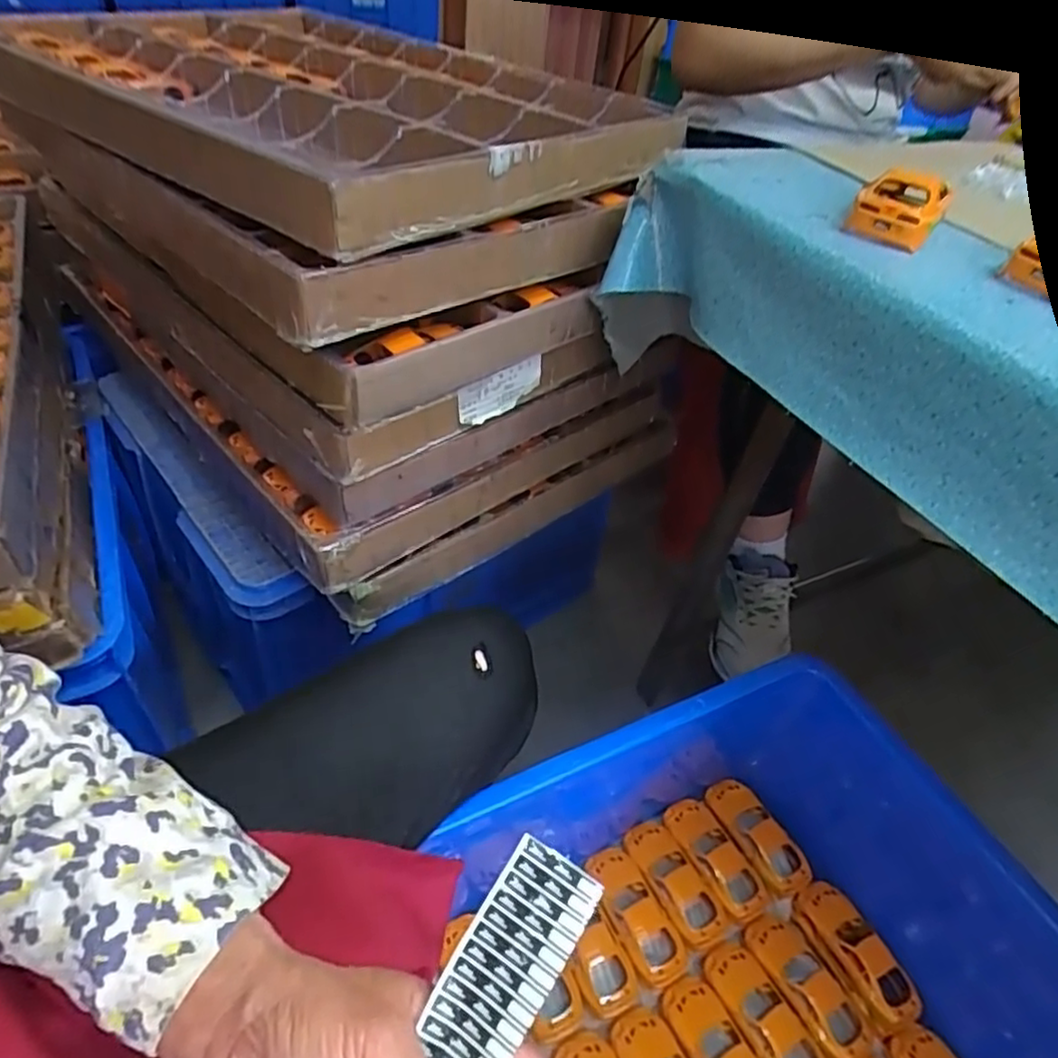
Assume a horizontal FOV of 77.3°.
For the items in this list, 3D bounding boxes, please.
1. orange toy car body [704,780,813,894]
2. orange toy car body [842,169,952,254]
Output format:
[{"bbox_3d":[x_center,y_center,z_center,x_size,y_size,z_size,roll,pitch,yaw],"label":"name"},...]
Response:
[{"bbox_3d":[0.252,0.331,0.724,0.058,0.024,0.127,-14,48,-21],"label":"orange toy car body"},{"bbox_3d":[0.254,-0.218,0.450,0.049,0.028,0.081,30,48,22],"label":"orange toy car body"}]

